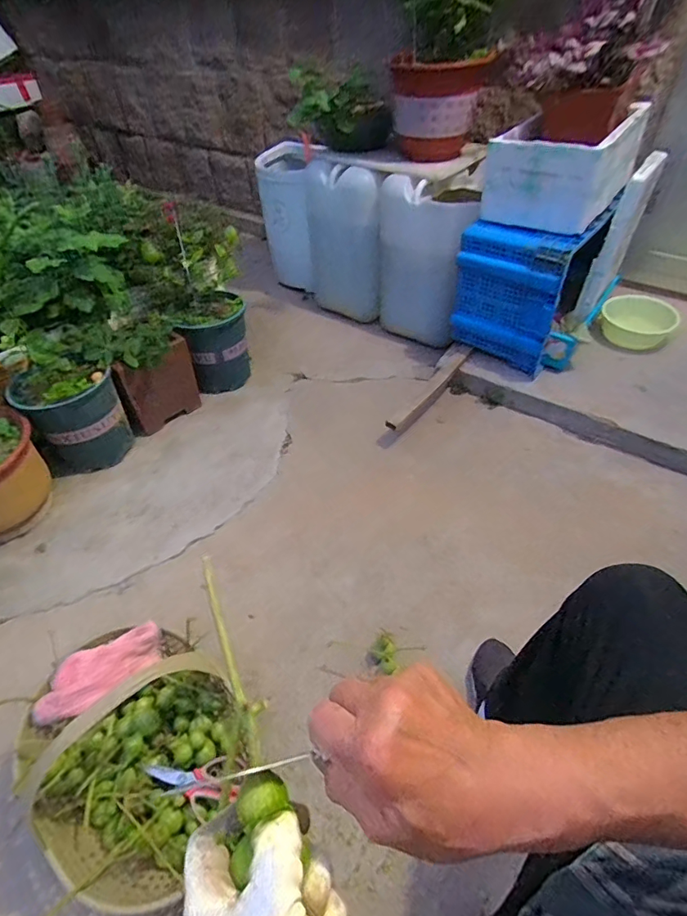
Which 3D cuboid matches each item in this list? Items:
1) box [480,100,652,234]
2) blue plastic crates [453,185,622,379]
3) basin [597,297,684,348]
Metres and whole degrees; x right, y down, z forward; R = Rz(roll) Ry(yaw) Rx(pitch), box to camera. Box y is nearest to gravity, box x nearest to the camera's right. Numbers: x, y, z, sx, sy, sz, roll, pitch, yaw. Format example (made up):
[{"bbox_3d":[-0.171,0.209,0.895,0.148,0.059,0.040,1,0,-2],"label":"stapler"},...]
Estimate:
[{"bbox_3d":[0.622,-0.829,1.333,0.301,0.190,0.510,27,52,27],"label":"box"},{"bbox_3d":[0.516,-0.512,1.389,0.310,0.324,0.308,26,52,26],"label":"blue plastic crates"},{"bbox_3d":[0.924,-0.430,1.491,0.192,0.104,0.208,-2,45,2],"label":"basin"}]

